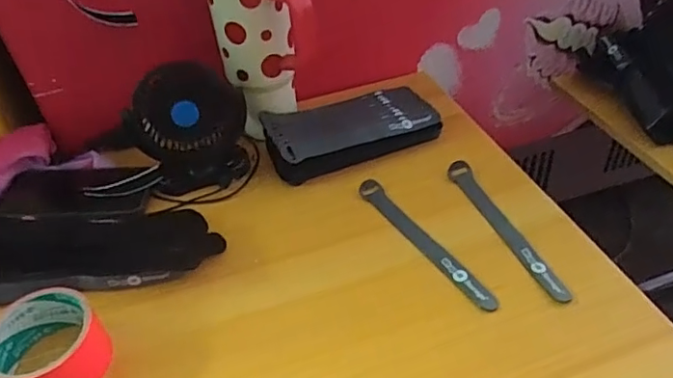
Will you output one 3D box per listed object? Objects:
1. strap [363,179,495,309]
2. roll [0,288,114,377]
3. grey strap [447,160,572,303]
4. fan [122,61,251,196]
[{"bbox_3d":[0.082,0.049,0.530,0.023,0.007,0.194,-27,46,-15],"label":"strap"},{"bbox_3d":[-0.235,0.128,0.440,0.083,0.046,0.083,-4,42,3],"label":"roll"},{"bbox_3d":[0.165,0.034,0.535,0.022,0.007,0.196,-16,43,-10],"label":"grey strap"},{"bbox_3d":[-0.160,-0.067,0.597,0.123,0.128,0.071,-16,43,-10],"label":"fan"}]

